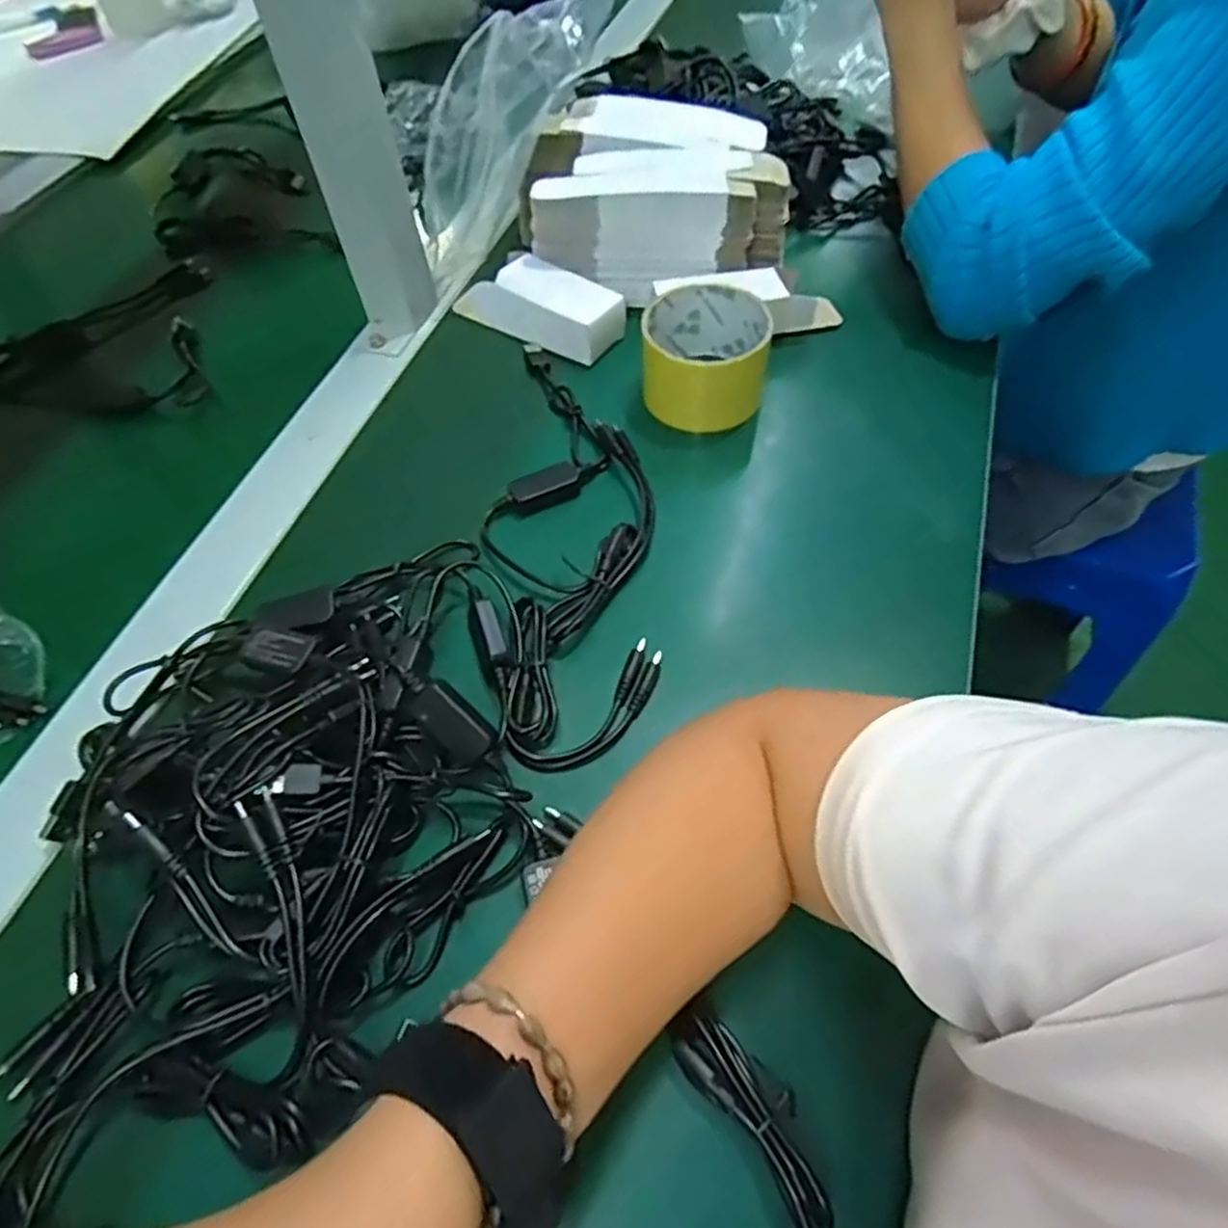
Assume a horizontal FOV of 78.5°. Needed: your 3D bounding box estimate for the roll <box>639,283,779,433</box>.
[{"bbox_3d":[0.060,-0.168,0.494,0.079,0.052,0.078,-2,57,3],"label":"roll"}]

